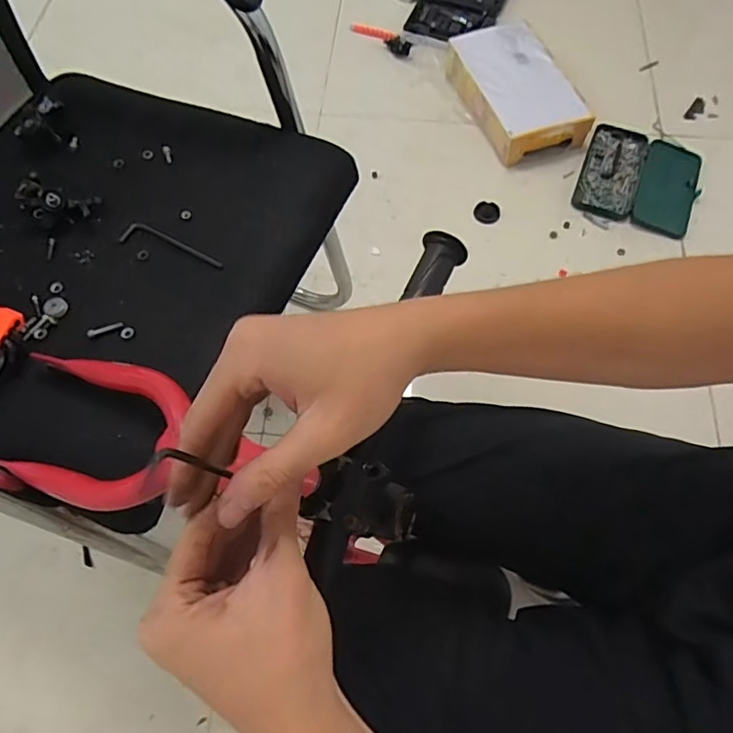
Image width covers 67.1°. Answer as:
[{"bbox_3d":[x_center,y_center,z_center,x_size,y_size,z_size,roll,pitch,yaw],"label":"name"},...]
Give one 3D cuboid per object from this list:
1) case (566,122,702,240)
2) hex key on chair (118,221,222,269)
[{"bbox_3d":[0.599,-0.409,1.213,0.248,0.031,0.246,20,68,8],"label":"case"},{"bbox_3d":[-0.205,-0.130,0.588,0.121,0.008,0.025,17,68,7],"label":"hex key on chair"}]

